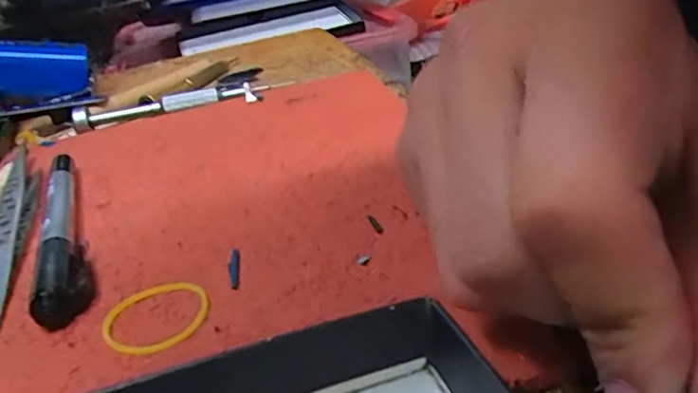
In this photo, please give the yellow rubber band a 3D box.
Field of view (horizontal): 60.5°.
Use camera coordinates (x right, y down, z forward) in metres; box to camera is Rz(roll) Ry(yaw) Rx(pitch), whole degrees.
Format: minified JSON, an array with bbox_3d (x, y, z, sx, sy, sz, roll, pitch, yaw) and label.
[{"bbox_3d":[-0.054,0.032,0.169,0.029,0.004,0.030,-5,26,2],"label":"yellow rubber band"}]

